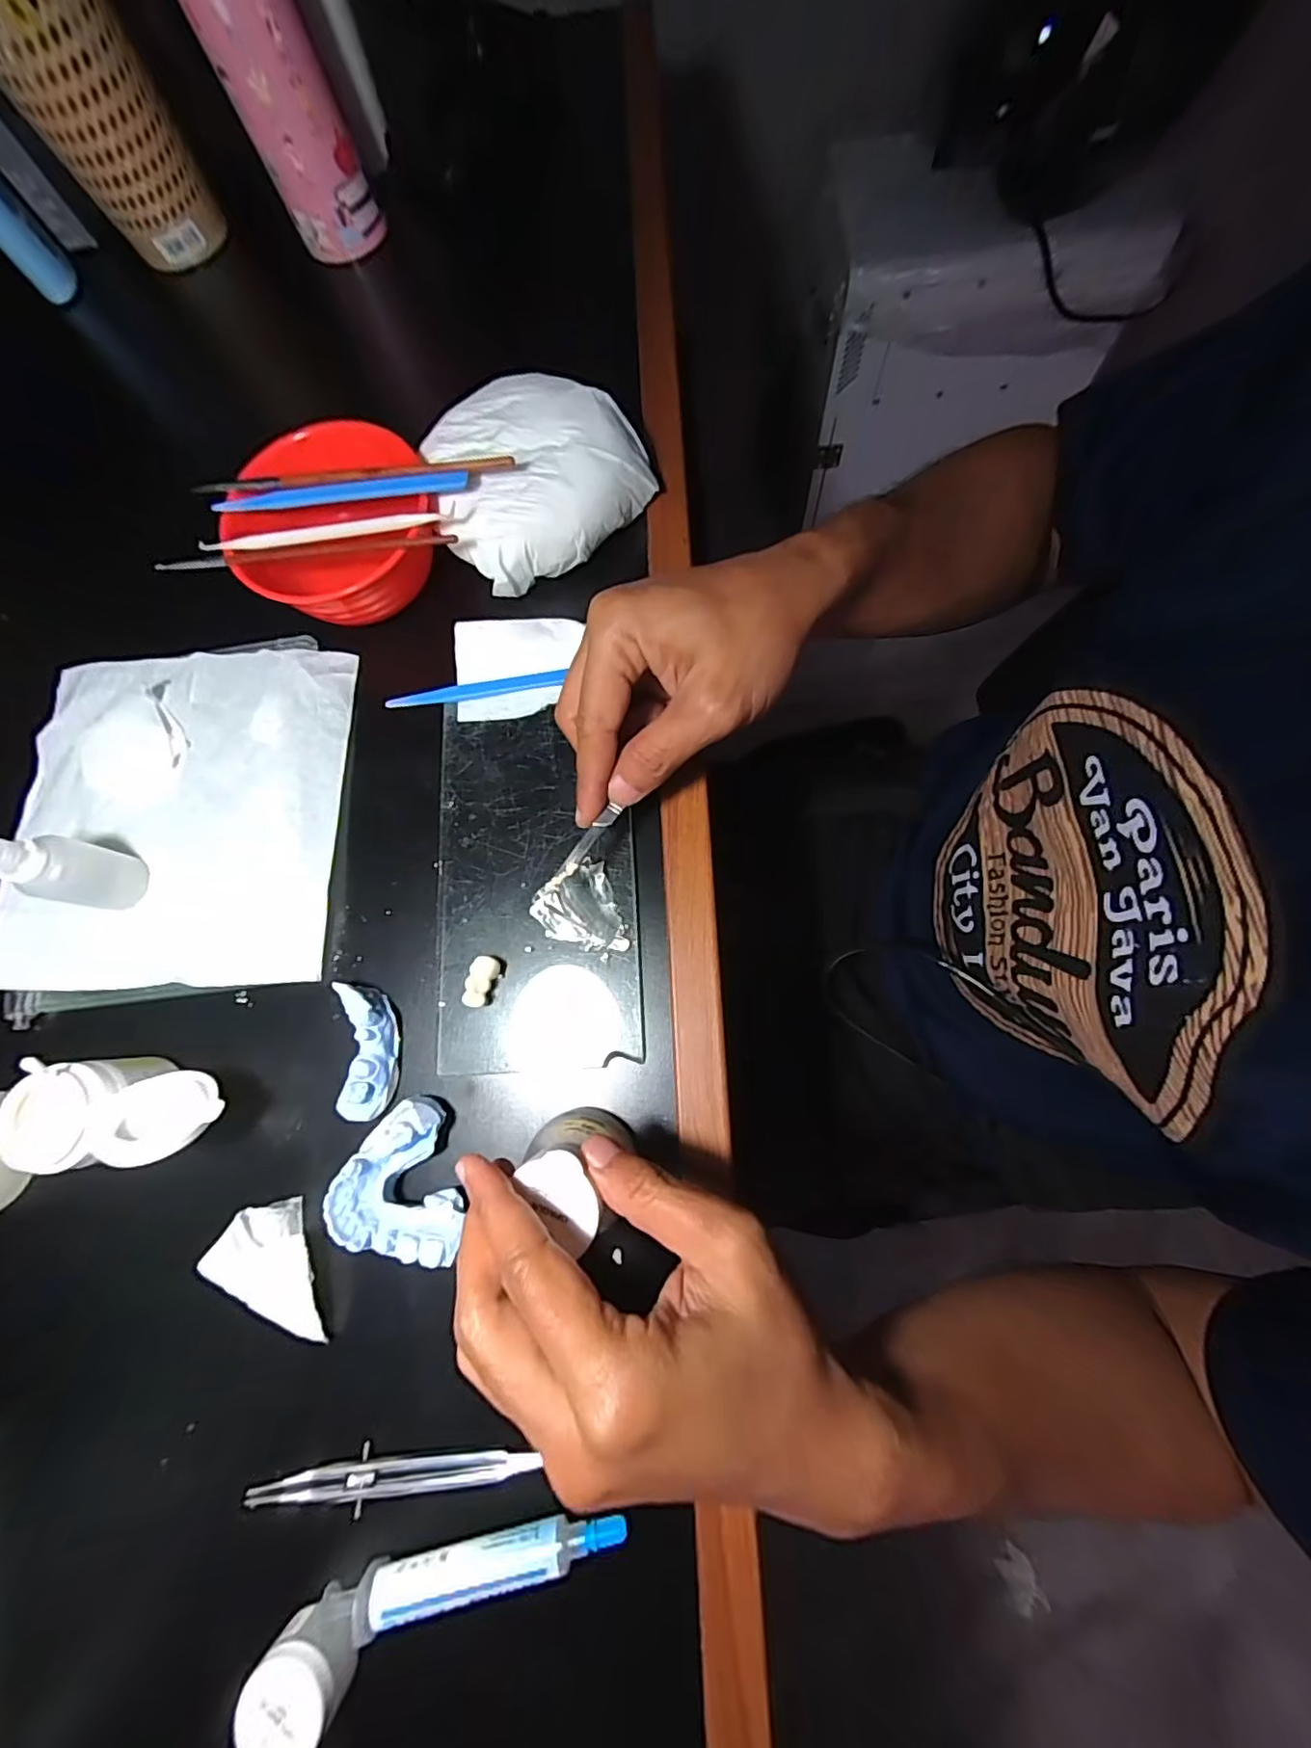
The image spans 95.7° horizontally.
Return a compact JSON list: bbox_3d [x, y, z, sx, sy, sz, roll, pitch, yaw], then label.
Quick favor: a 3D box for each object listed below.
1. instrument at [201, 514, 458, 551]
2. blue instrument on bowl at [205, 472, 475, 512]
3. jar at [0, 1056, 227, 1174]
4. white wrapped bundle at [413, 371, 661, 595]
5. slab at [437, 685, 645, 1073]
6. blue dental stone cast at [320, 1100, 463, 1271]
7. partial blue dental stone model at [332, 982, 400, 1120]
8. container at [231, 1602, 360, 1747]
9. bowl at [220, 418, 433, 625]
[{"bbox_3d":[-0.172,-0.175,0.304,0.130,0.010,0.009,-6,76,3],"label":"instrument"},{"bbox_3d":[-0.166,-0.201,0.313,0.136,0.005,0.010,-2,105,5],"label":"blue instrument on bowl"},{"bbox_3d":[-0.232,0.104,0.266,0.086,0.047,0.045,-3,78,3],"label":"jar"},{"bbox_3d":[-0.068,-0.223,0.332,0.115,0.034,0.100,-33,79,-6],"label":"white wrapped bundle"},{"bbox_3d":[-0.061,-0.003,0.304,0.101,0.012,0.193,-4,77,0],"label":"slab"},{"bbox_3d":[-0.115,0.139,0.264,0.049,0.028,0.066,-17,78,-3],"label":"blue dental stone cast"},{"bbox_3d":[-0.138,0.083,0.285,0.024,0.020,0.062,-10,78,-1],"label":"partial blue dental stone model"},{"bbox_3d":[-0.134,0.303,0.221,0.032,0.022,0.030,0,78,1],"label":"container"},{"bbox_3d":[-0.175,-0.191,0.330,0.103,0.048,0.098,-1,76,4],"label":"bowl"}]

